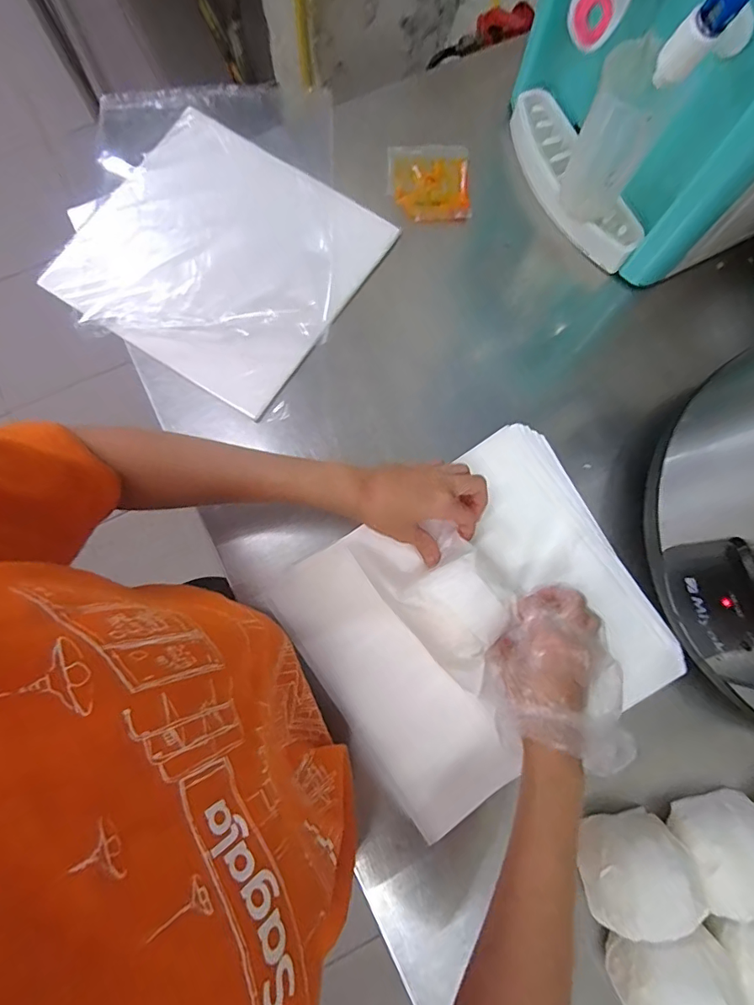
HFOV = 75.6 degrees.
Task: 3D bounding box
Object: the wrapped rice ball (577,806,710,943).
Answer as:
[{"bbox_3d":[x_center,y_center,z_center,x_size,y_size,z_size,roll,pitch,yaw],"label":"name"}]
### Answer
[{"bbox_3d":[0.202,0.292,0.380,0.084,0.055,0.073,-7,80,-3],"label":"wrapped rice ball"}]

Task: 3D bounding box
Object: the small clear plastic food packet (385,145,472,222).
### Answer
[{"bbox_3d":[0.057,-0.348,0.531,0.089,0.013,0.088,1,79,-1],"label":"small clear plastic food packet"}]

